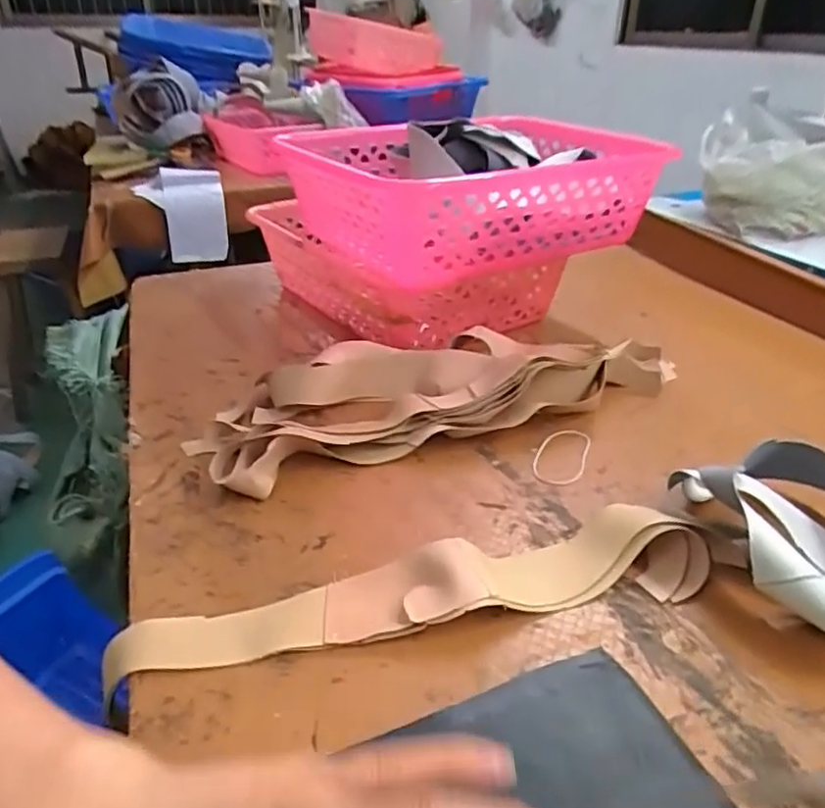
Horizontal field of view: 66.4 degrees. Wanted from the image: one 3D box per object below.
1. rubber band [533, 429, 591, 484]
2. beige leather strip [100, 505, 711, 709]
[{"bbox_3d":[0.148,0.047,0.620,0.047,0.004,0.102,11,33,19],"label":"rubber band"},{"bbox_3d":[0.008,0.131,0.455,0.431,0.033,0.071,-7,32,-10],"label":"beige leather strip"}]

